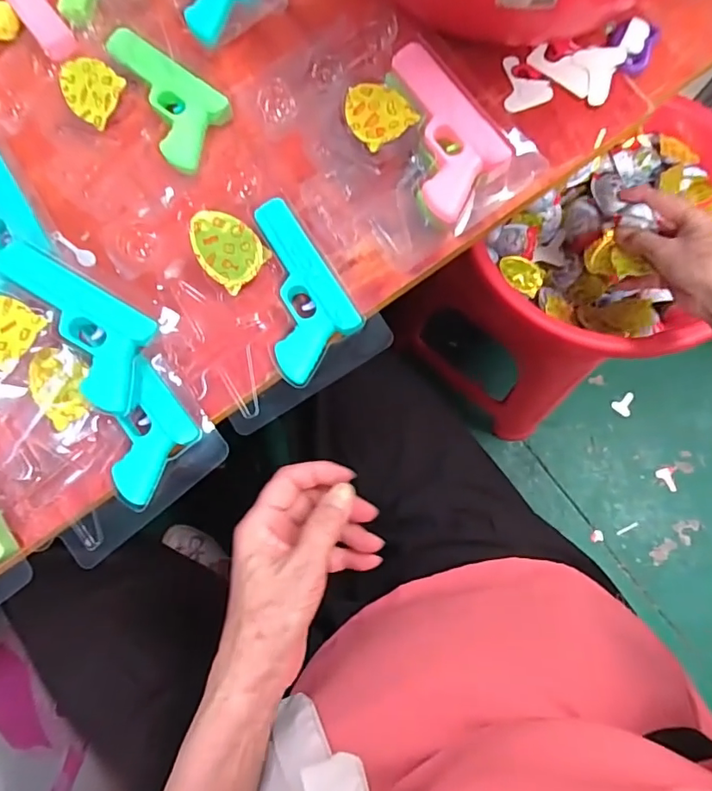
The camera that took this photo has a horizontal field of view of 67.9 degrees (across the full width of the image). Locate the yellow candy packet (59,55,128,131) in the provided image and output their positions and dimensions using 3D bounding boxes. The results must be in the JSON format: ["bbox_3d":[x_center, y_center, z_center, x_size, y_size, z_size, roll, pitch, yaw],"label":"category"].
[{"bbox_3d":[-0.188,-0.215,0.371,0.047,0.005,0.039,33,101,8],"label":"yellow candy packet"}]

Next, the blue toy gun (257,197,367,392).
[{"bbox_3d":[-0.044,-0.070,0.350,0.060,0.015,0.117,-31,80,-4],"label":"blue toy gun"}]

